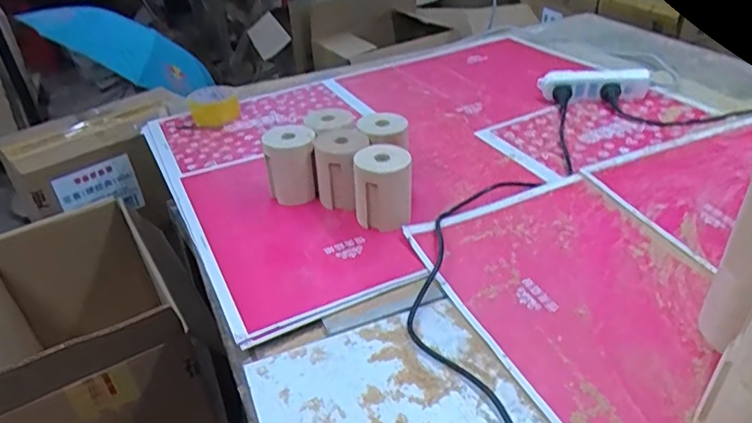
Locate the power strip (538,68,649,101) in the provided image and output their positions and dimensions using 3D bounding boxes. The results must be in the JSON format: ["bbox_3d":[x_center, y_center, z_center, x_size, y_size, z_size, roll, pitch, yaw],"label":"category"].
[{"bbox_3d":[0.418,-0.243,1.068,0.200,0.061,0.045,-2,34,3],"label":"power strip"}]

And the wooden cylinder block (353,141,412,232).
[{"bbox_3d":[0.011,-0.035,0.778,0.078,0.099,0.086,-2,34,3],"label":"wooden cylinder block"}]

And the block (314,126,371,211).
[{"bbox_3d":[-0.048,-0.058,0.816,0.076,0.104,0.096,10,37,20],"label":"block"}]

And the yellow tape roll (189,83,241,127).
[{"bbox_3d":[-0.328,-0.215,1.116,0.096,0.043,0.098,-14,36,-14],"label":"yellow tape roll"}]

